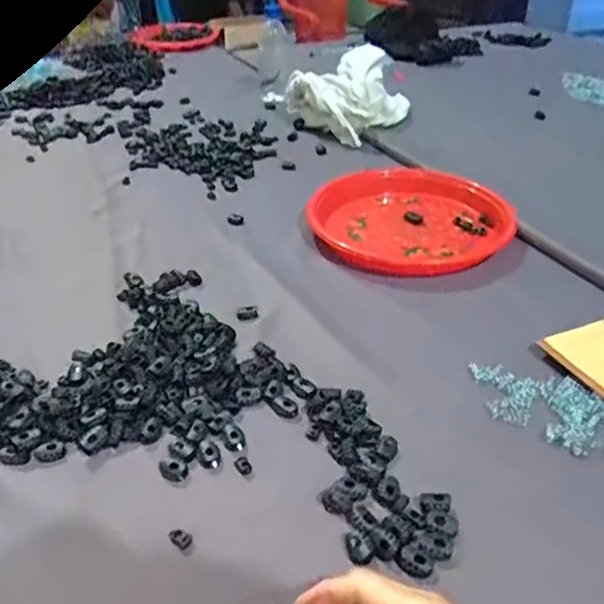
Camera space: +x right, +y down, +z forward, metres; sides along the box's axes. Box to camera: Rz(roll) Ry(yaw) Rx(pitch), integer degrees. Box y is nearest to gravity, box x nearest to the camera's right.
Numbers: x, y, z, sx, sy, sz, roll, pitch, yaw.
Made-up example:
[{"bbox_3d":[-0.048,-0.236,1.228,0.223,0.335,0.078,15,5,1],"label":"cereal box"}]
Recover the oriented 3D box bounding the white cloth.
[{"bbox_3d":[0.094,-0.367,1.051,0.168,0.122,0.177,-23,39,-26],"label":"white cloth"}]

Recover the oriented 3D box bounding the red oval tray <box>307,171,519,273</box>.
[{"bbox_3d":[0.134,-0.106,0.742,0.224,0.050,0.206,-31,43,-33],"label":"red oval tray"}]

